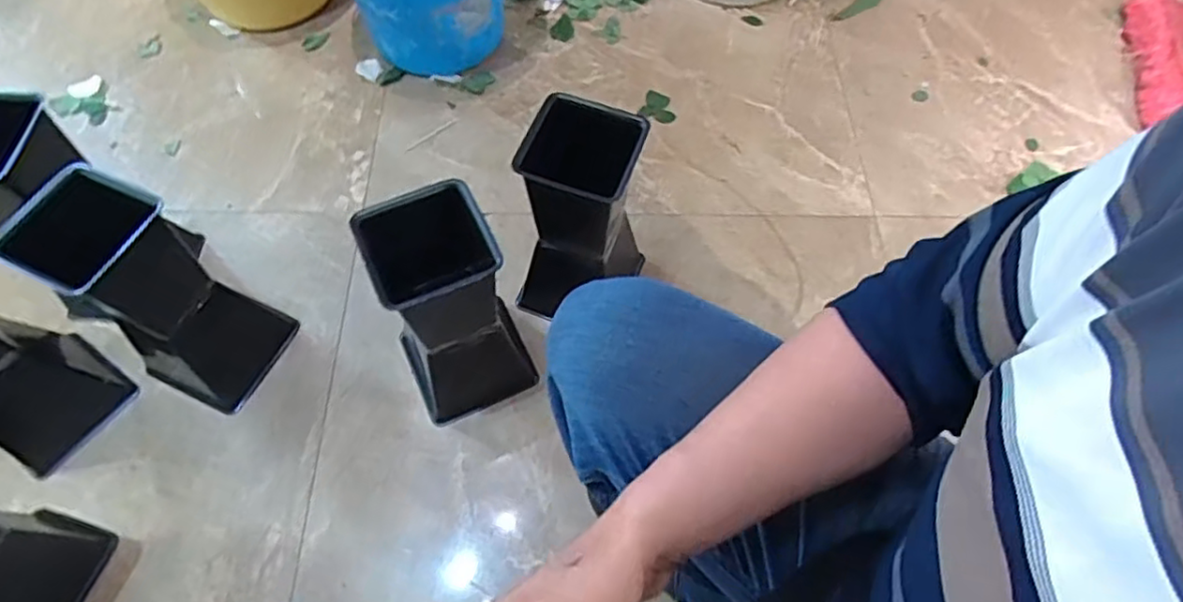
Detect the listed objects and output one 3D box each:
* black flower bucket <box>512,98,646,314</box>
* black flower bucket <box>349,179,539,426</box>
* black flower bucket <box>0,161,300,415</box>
[{"bbox_3d":[-0.012,-0.090,0.811,0.137,0.298,0.126,18,64,7],"label":"black flower bucket"},{"bbox_3d":[-0.164,0.018,0.752,0.137,0.291,0.143,-22,66,-12],"label":"black flower bucket"},{"bbox_3d":[-0.483,0.000,0.751,0.150,0.297,0.149,29,65,12],"label":"black flower bucket"}]

